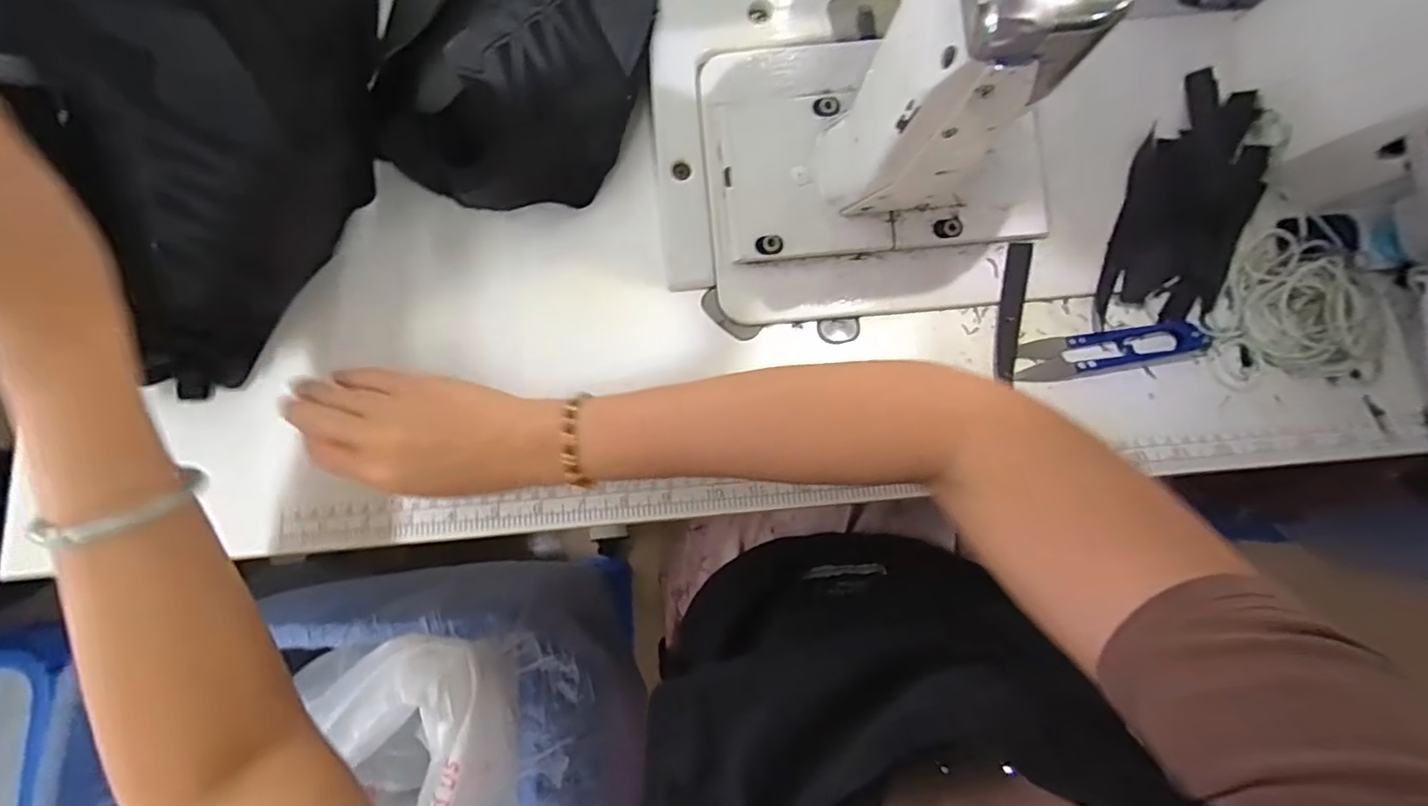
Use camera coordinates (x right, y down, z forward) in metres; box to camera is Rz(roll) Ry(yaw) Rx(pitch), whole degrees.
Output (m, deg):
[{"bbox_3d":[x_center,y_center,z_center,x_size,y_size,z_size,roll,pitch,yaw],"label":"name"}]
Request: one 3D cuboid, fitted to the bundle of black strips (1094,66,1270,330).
[{"bbox_3d":[0.305,-0.129,0.384,0.081,0.023,0.171,21,80,4],"label":"bundle of black strips"}]

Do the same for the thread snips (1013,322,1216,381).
[{"bbox_3d":[0.254,-0.034,0.384,0.119,0.010,0.028,-9,79,-1],"label":"thread snips"}]

